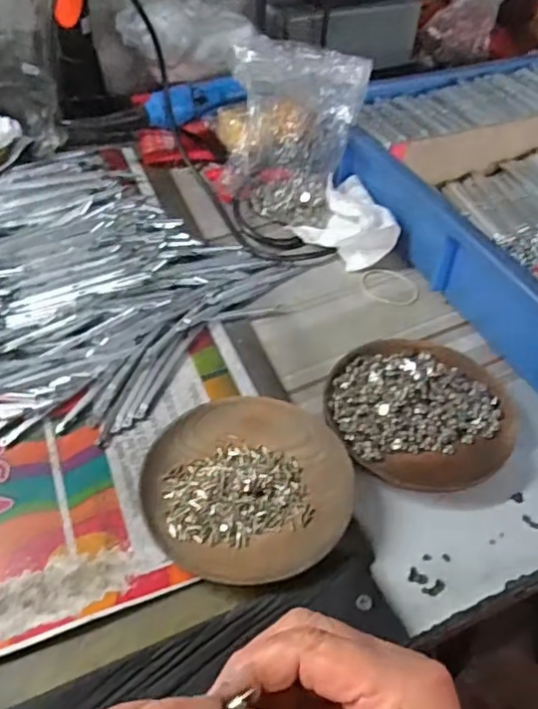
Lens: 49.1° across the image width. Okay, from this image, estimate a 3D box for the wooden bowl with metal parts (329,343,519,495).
[{"bbox_3d":[0.094,0.035,0.378,0.112,0.031,0.110,1,47,-1],"label":"wooden bowl with metal parts"}]

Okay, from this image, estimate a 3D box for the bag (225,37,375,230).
[{"bbox_3d":[0.018,-0.187,0.501,0.106,0.122,0.072,20,48,15],"label":"bag"}]

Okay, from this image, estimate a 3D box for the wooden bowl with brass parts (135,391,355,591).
[{"bbox_3d":[-0.012,0.073,0.337,0.111,0.027,0.115,1,47,-1],"label":"wooden bowl with brass parts"}]

